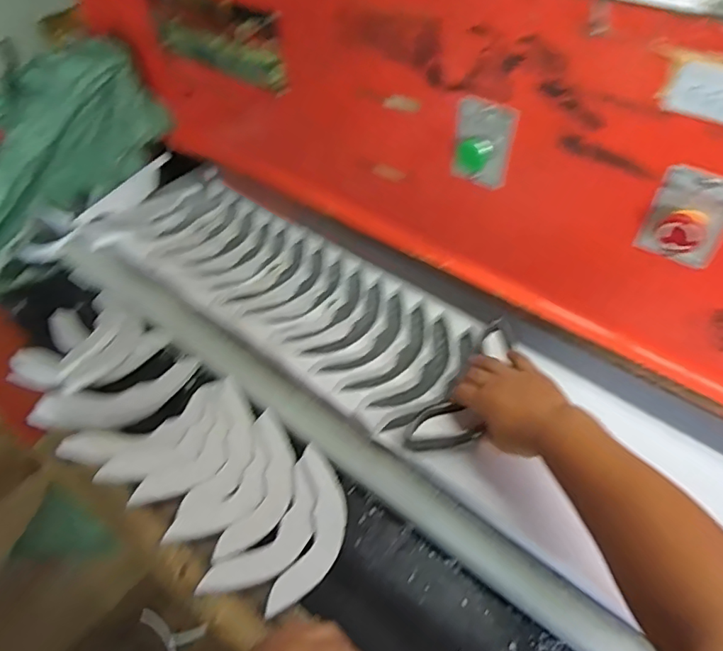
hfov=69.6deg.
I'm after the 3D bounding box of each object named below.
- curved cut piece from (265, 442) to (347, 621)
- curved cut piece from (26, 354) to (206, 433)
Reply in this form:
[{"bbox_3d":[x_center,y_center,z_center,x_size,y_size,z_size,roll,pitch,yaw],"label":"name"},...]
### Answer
[{"bbox_3d":[-0.051,0.222,0.572,0.064,0.008,0.190,19,41,-9],"label":"curved cut piece"},{"bbox_3d":[-0.315,0.095,0.673,0.209,0.034,0.071,-21,56,-14],"label":"curved cut piece"}]

